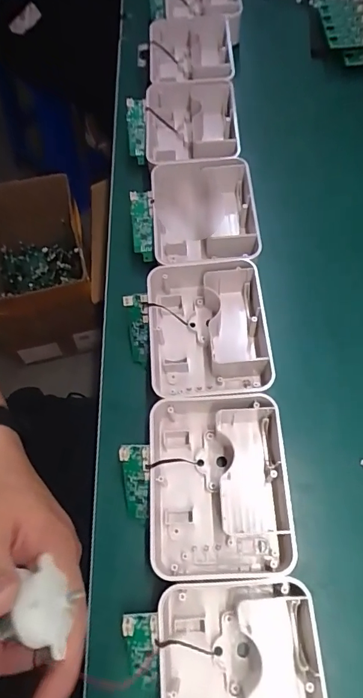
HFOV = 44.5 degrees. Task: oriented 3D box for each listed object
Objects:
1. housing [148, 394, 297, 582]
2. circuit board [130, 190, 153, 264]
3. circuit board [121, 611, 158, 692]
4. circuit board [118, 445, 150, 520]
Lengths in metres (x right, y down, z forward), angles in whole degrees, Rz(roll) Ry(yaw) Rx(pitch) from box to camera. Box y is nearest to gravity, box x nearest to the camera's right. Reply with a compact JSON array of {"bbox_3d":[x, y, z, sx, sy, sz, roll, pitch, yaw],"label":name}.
[{"bbox_3d":[0.027,0.101,0.335,0.104,0.039,0.129,2,66,0],"label":"housing"},{"bbox_3d":[-0.039,-0.121,0.438,0.022,0.009,0.068,-5,87,9],"label":"circuit board"},{"bbox_3d":[-0.025,0.197,0.286,0.021,0.009,0.055,-2,105,1],"label":"circuit board"},{"bbox_3d":[-0.035,0.103,0.337,0.022,0.008,0.063,0,107,2],"label":"circuit board"}]

